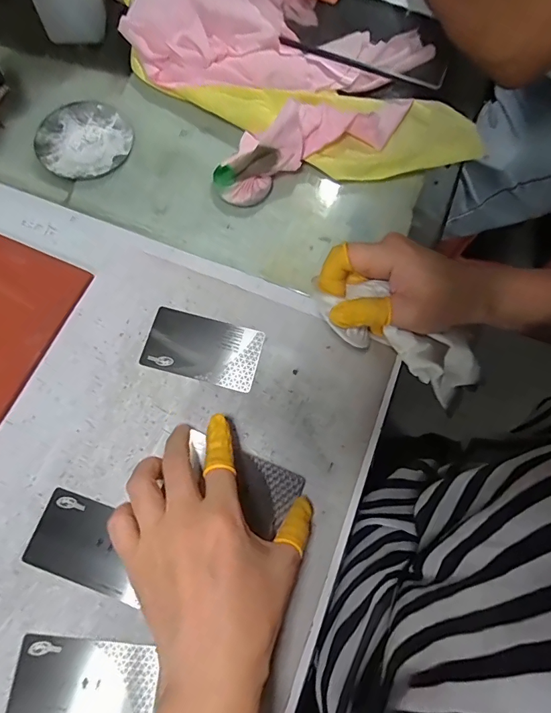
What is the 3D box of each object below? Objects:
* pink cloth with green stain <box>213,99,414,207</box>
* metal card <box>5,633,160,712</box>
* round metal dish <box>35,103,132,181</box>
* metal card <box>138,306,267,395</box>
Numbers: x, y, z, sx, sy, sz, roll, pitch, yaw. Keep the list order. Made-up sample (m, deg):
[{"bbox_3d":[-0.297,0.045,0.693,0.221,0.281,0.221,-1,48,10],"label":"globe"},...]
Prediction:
[{"bbox_3d":[0.034,-0.198,0.369,0.189,0.046,0.063,-24,76,-9],"label":"pink cloth with green stain"},{"bbox_3d":[-0.118,0.204,0.261,0.087,0.004,0.050,5,73,-1],"label":"metal card"},{"bbox_3d":[-0.173,-0.197,0.382,0.083,0.004,0.081,-1,73,-3],"label":"round metal dish"},{"bbox_3d":[-0.056,-0.007,0.328,0.088,0.004,0.050,15,73,3],"label":"metal card"}]

